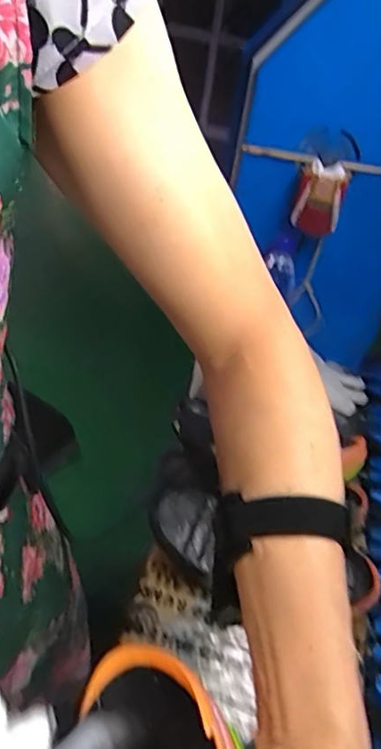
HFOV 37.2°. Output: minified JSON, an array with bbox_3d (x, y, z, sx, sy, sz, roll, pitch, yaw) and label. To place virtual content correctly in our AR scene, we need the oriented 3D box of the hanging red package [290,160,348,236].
[{"bbox_3d":[0.184,-0.249,0.810,0.067,0.091,0.035,6,35,-2],"label":"hanging red package"}]

